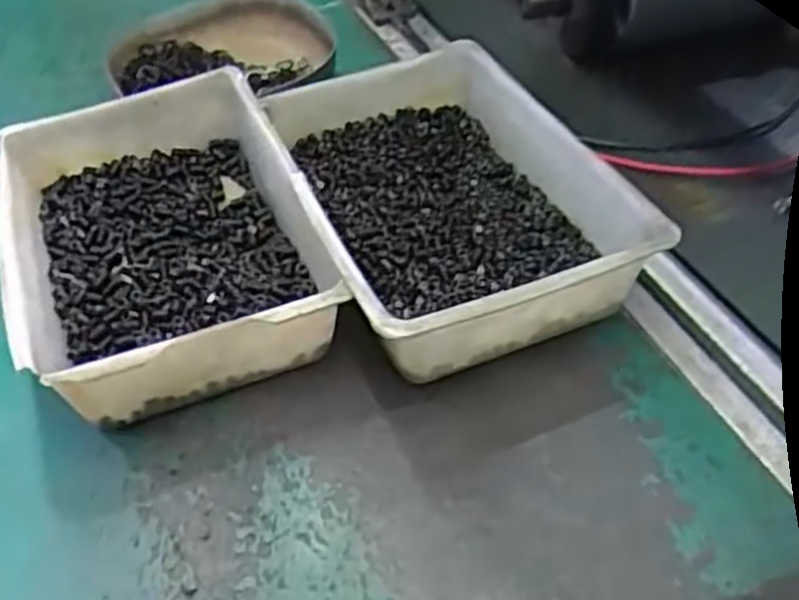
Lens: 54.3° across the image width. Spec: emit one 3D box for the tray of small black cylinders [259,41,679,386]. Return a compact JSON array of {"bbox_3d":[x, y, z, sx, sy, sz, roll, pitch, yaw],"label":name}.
[{"bbox_3d":[0.025,-0.047,0.389,0.139,0.058,0.197,-17,47,-10],"label":"tray of small black cylinders"}]

